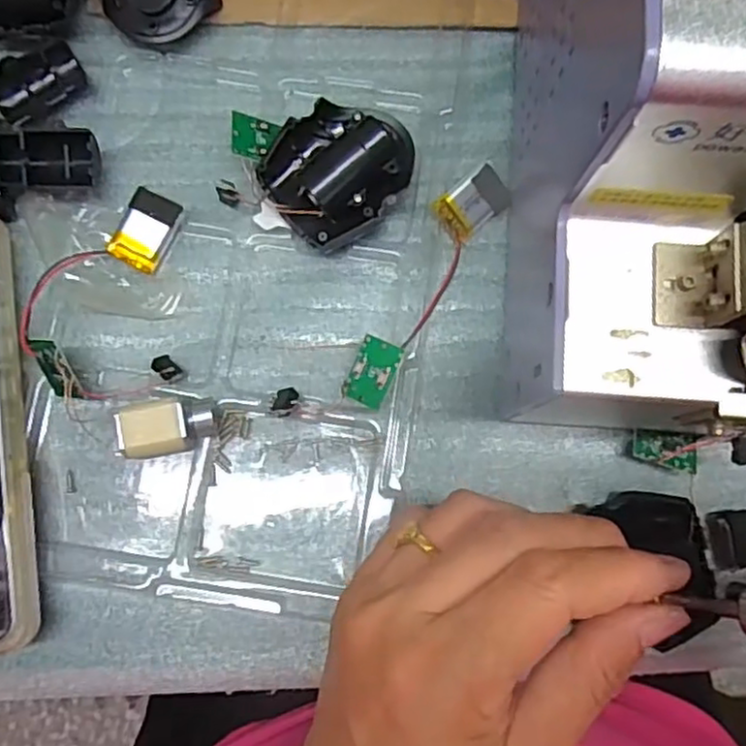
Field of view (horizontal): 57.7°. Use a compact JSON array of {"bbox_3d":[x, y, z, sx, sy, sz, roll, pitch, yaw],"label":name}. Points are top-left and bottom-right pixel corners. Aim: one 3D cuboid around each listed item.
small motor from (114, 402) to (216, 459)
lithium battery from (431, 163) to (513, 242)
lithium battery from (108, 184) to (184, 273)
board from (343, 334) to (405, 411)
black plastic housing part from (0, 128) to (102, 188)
[{"bbox_3d":[-0.077,0.021,0.258,0.035,0.015,0.019,-9,81,-2],"label":"small motor"},{"bbox_3d":[0.041,-0.069,0.277,0.031,0.004,0.020,-40,110,-5],"label":"lithium battery"},{"bbox_3d":[-0.091,-0.057,0.273,0.020,0.009,0.031,23,81,3],"label":"lithium battery"},{"bbox_3d":[0.000,0.000,0.262,0.017,0.004,0.026,25,93,17],"label":"board"},{"bbox_3d":[-0.128,-0.084,0.271,0.040,0.016,0.020,0,81,-1],"label":"black plastic housing part"}]

